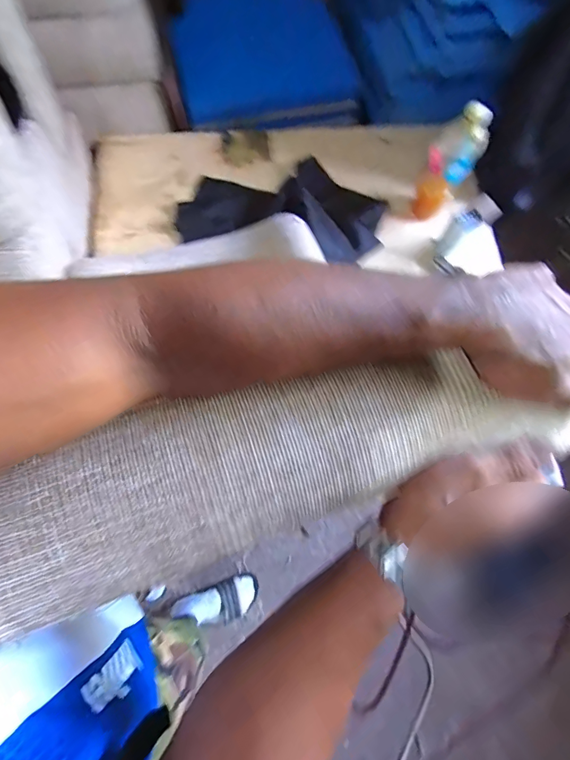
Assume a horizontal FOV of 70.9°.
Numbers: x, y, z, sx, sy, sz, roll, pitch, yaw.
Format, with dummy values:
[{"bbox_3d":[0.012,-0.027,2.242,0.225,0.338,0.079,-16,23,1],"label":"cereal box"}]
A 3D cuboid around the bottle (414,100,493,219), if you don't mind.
[{"bbox_3d":[0.354,-0.464,0.878,0.090,0.257,0.074,25,74,5],"label":"bottle"}]

